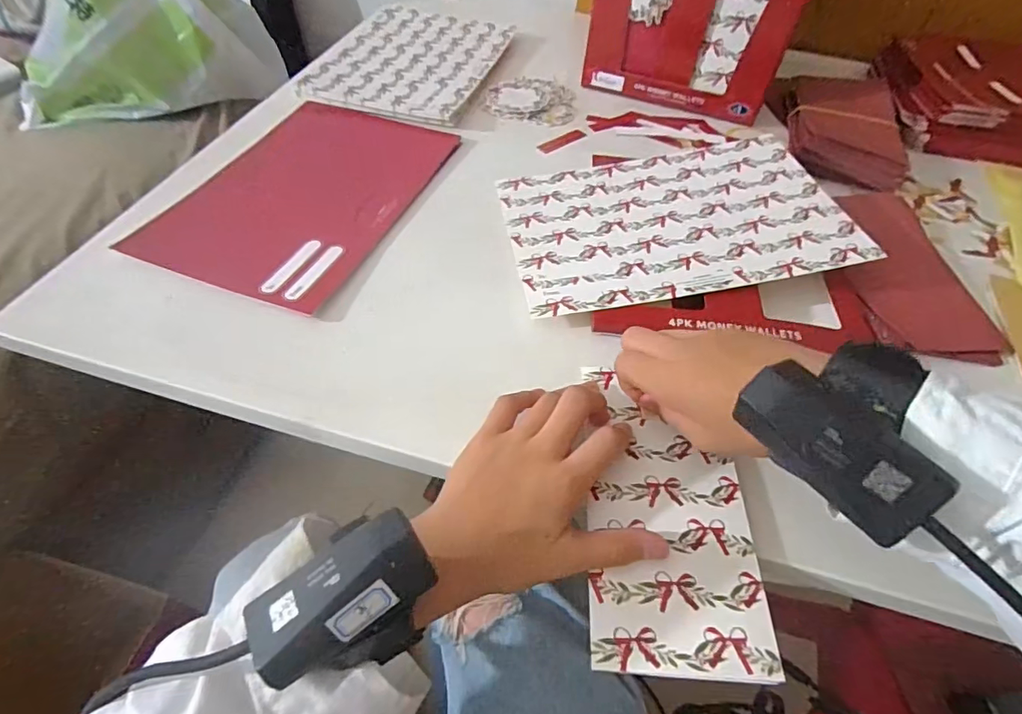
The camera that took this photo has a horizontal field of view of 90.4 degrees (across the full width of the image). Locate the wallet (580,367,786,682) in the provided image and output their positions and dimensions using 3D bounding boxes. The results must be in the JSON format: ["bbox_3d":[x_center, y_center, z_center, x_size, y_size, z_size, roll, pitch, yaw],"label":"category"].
[{"bbox_3d":[0.086,0.080,0.281,0.084,0.009,0.164,5,53,0],"label":"wallet"}]

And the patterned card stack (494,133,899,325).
[{"bbox_3d":[0.128,-0.115,0.413,0.258,0.007,0.173,-10,53,-2],"label":"patterned card stack"}]

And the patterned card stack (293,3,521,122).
[{"bbox_3d":[-0.113,-0.345,0.587,0.184,0.013,0.257,14,53,7],"label":"patterned card stack"}]

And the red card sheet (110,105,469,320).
[{"bbox_3d":[-0.176,-0.145,0.437,0.175,0.010,0.246,19,54,11],"label":"red card sheet"}]

